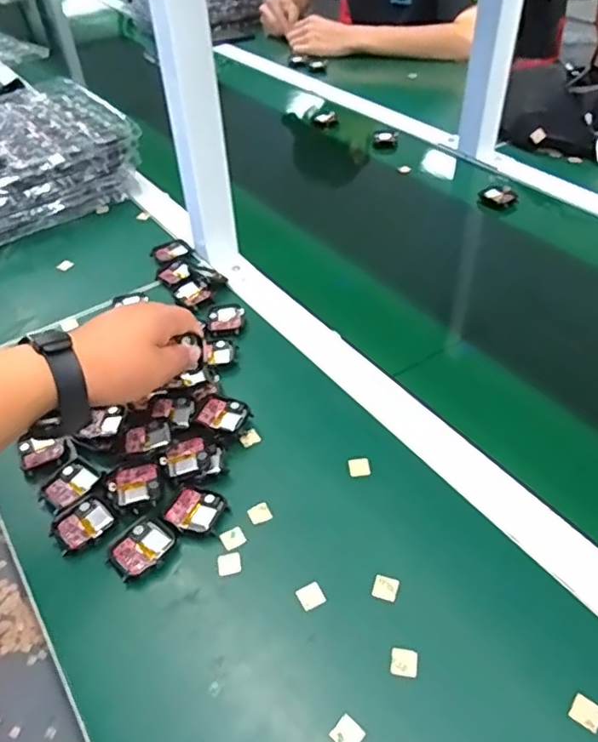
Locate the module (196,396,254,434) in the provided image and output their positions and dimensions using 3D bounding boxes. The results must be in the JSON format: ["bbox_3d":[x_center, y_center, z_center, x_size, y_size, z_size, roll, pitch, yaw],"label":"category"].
[{"bbox_3d":[-0.064,0.041,0.515,0.040,0.017,0.037,15,46,19],"label":"module"}]

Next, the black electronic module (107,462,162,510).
[{"bbox_3d":[-0.127,0.091,0.465,0.037,0.013,0.034,-13,44,-9],"label":"black electronic module"}]

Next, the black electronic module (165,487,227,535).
[{"bbox_3d":[-0.078,0.105,0.454,0.039,0.006,0.036,15,47,18],"label":"black electronic module"}]

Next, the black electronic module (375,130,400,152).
[{"bbox_3d":[0.138,-0.366,0.951,0.037,0.032,0.015,4,43,7],"label":"black electronic module"}]

